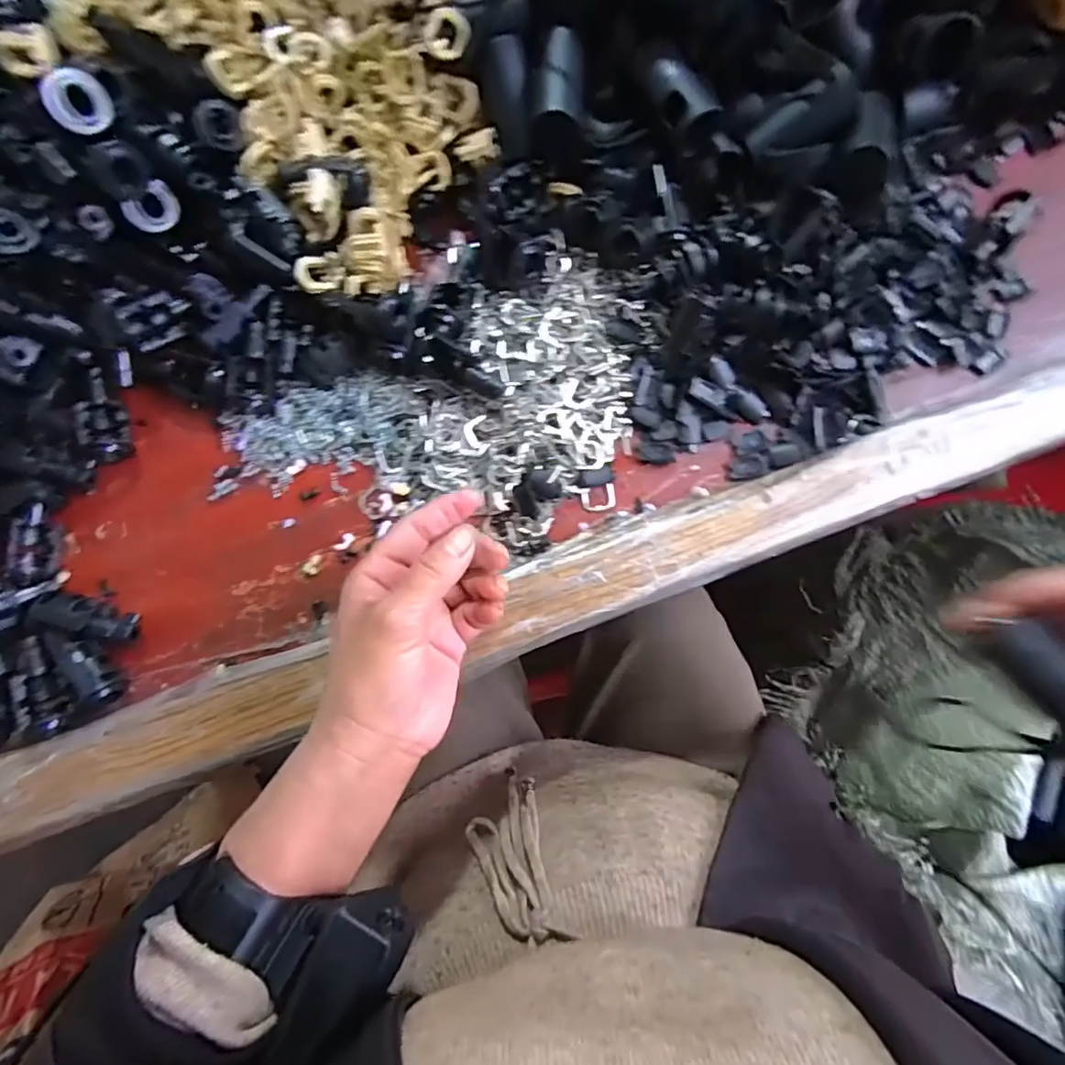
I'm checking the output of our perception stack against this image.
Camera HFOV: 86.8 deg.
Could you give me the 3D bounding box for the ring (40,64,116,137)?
[{"bbox_3d":[-0.235,-0.223,0.292,0.005,0.029,0.031,9,82,41],"label":"ring"}]

